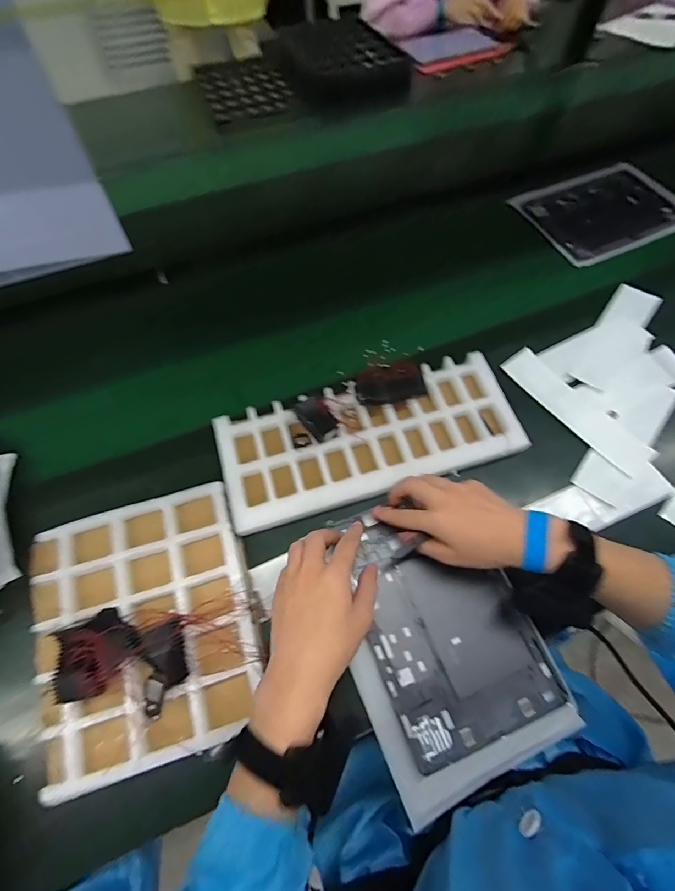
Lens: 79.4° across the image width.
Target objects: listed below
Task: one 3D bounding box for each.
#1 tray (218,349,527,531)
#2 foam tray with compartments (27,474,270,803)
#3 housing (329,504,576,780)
[{"bbox_3d":[0.042,-0.011,0.525,0.372,0.030,0.150,-15,65,-6],"label":"tray"},{"bbox_3d":[-0.204,0.184,0.427,0.230,0.050,0.256,-16,65,-7],"label":"foam tray with compartments"},{"bbox_3d":[0.110,0.176,0.441,0.163,0.011,0.248,-20,66,-9],"label":"housing"}]

